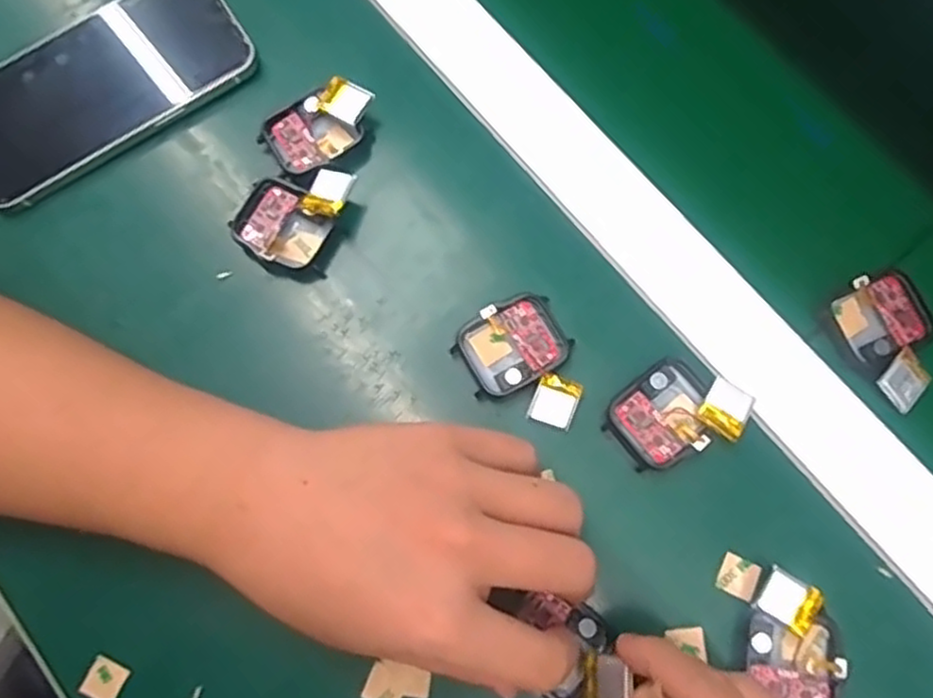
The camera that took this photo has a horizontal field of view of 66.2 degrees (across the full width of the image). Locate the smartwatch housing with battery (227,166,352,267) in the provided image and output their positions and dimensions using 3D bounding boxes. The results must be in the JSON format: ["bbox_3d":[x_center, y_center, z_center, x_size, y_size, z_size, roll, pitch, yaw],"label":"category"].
[{"bbox_3d":[-0.080,-0.063,0.328,0.043,0.020,0.050,32,79,7],"label":"smartwatch housing with battery"}]

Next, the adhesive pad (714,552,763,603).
[{"bbox_3d":[0.113,0.094,0.295,0.015,0.004,0.016,28,78,6],"label":"adhesive pad"}]

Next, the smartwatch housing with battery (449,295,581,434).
[{"bbox_3d":[0.026,0.008,0.313,0.045,0.014,0.058,-30,79,-7],"label":"smartwatch housing with battery"}]

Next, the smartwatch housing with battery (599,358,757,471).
[{"bbox_3d":[0.088,0.027,0.305,0.052,0.018,0.041,-33,79,-7],"label":"smartwatch housing with battery"}]

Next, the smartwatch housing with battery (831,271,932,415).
[{"bbox_3d":[0.189,-0.004,0.316,0.040,0.014,0.057,-18,78,-4],"label":"smartwatch housing with battery"}]

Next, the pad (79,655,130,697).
[{"bbox_3d":[-0.149,0.137,0.295,0.015,0.004,0.017,26,78,6],"label":"pad"}]

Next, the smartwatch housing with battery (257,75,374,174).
[{"bbox_3d":[-0.069,-0.105,0.336,0.053,0.018,0.037,-30,79,-7],"label":"smartwatch housing with battery"}]

